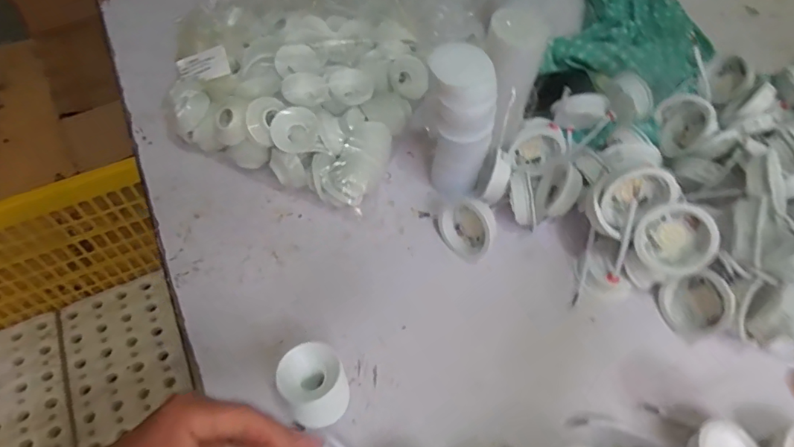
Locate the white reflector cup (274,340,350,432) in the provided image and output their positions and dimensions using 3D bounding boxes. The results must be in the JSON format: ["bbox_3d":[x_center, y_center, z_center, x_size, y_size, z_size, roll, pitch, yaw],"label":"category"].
[{"bbox_3d":[-0.078,0.155,0.470,0.062,0.070,0.062,-24,60,-15],"label":"white reflector cup"}]

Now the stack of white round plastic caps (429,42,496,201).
[{"bbox_3d":[0.064,-0.104,0.559,0.076,0.187,0.052,26,61,16],"label":"stack of white round plastic caps"}]

